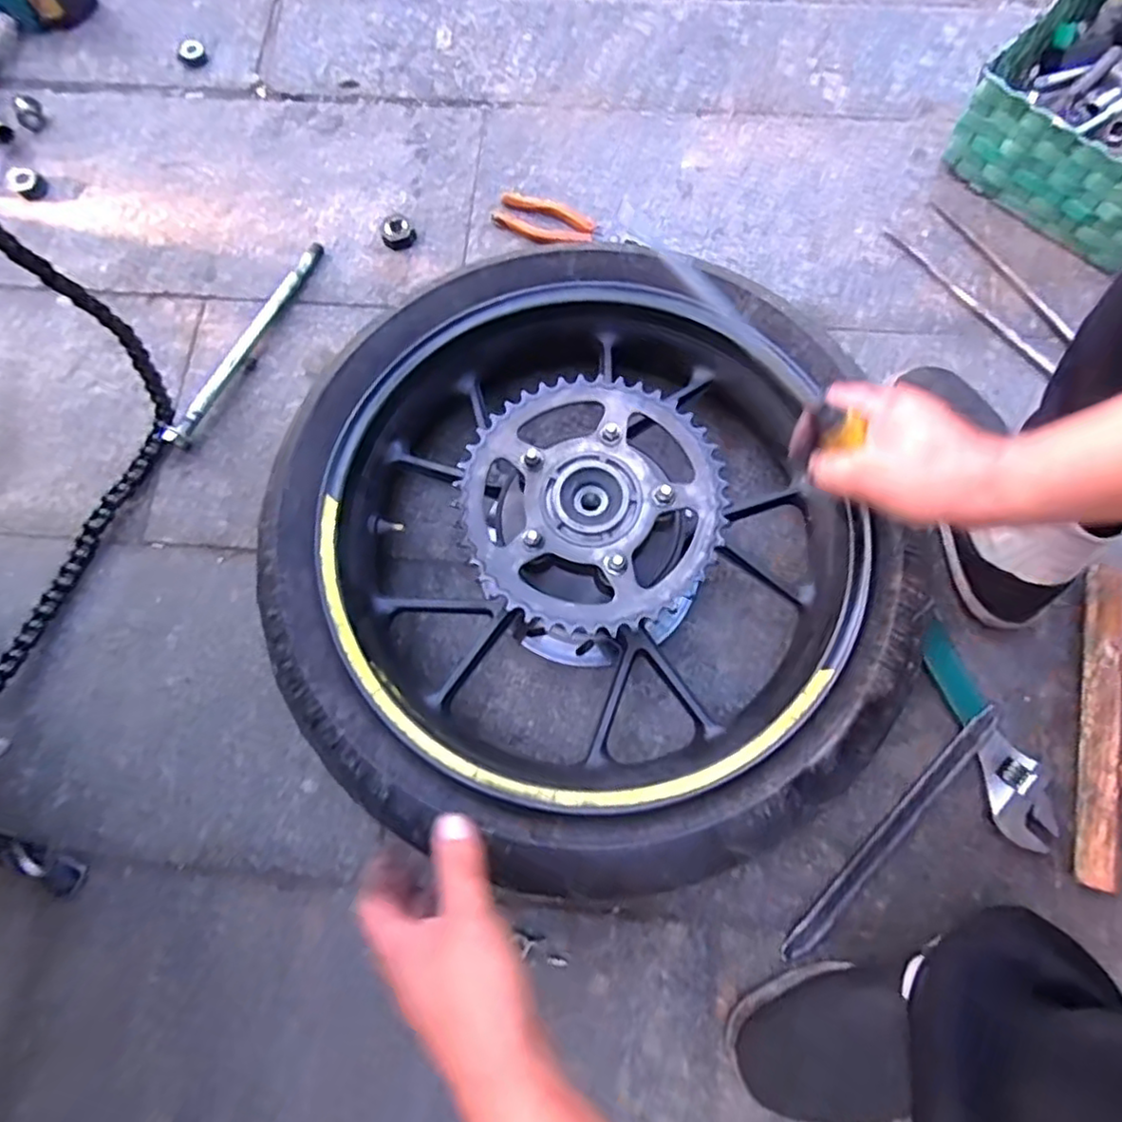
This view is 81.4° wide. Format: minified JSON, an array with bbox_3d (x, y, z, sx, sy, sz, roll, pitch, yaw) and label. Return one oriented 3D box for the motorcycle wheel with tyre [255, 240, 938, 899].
[{"bbox_3d":[0.014,-0.008,0.574,0.491,0.176,0.515,0,75,1],"label":"motorcycle wheel with tyre"}]

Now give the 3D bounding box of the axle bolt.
[{"bbox_3d":[-0.350,-0.249,0.731,0.027,0.029,0.285,26,77,8],"label":"axle bolt"}]

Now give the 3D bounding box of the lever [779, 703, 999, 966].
[{"bbox_3d":[0.296,0.236,0.576,0.021,0.016,0.288,43,80,12],"label":"lever"}]

